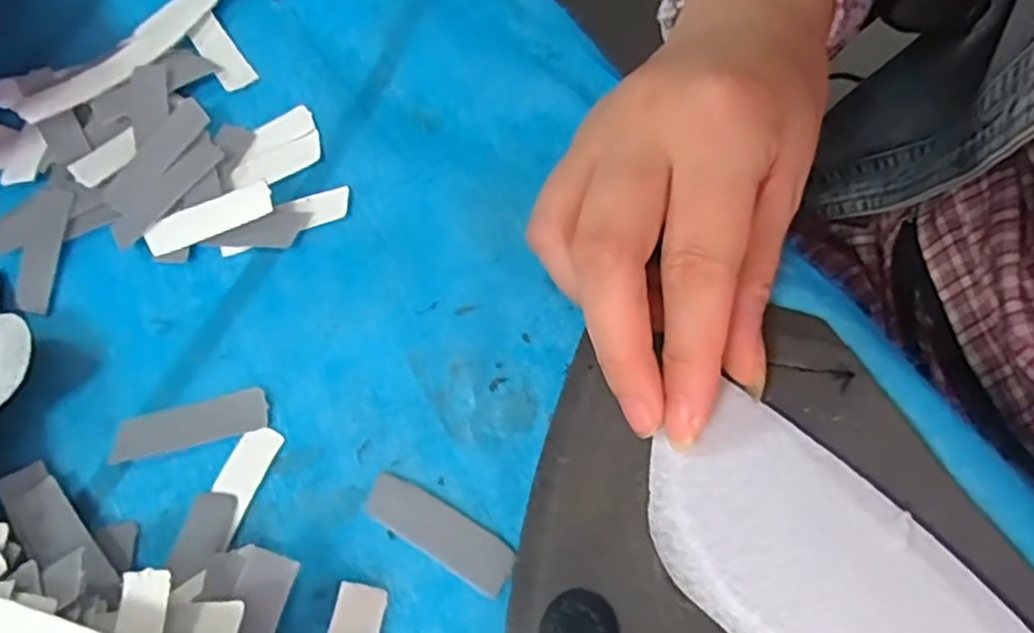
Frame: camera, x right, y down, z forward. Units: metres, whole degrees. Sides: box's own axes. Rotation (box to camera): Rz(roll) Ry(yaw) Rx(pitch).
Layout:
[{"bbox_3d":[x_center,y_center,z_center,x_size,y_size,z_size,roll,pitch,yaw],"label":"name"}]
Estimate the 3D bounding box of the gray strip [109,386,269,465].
[{"bbox_3d":[-0.099,0.032,0.213,0.046,0.004,0.013,-15,63,-1],"label":"gray strip"}]

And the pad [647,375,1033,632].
[{"bbox_3d":[0.088,0.077,0.169,0.053,0.005,0.131,-36,67,-14],"label":"pad"}]

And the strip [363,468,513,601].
[{"bbox_3d":[-0.021,0.059,0.196,0.045,0.004,0.014,27,70,18],"label":"strip"}]

